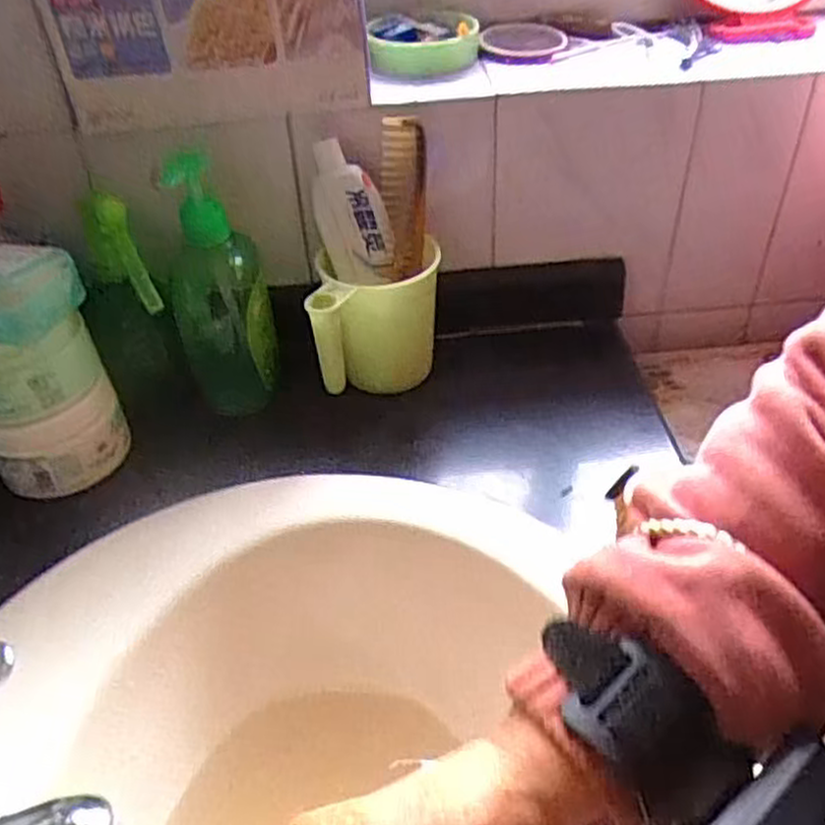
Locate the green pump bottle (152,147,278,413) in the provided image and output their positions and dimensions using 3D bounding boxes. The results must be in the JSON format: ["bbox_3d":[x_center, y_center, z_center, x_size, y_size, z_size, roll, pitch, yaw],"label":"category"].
[{"bbox_3d":[-0.133,-0.084,0.547,0.070,0.169,0.053,-12,41,-10],"label":"green pump bottle"}]

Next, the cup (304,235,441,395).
[{"bbox_3d":[-0.023,-0.065,0.568,0.084,0.106,0.084,-3,41,2],"label":"cup"}]

